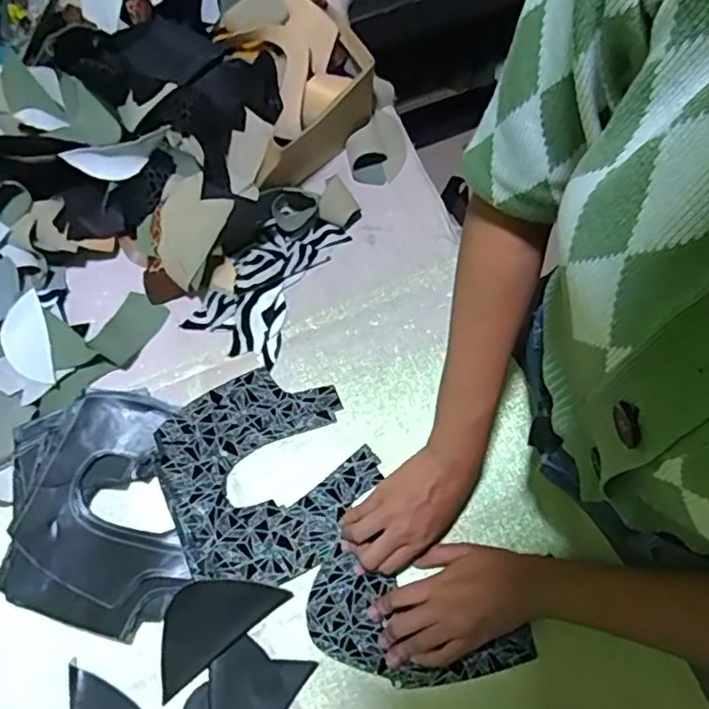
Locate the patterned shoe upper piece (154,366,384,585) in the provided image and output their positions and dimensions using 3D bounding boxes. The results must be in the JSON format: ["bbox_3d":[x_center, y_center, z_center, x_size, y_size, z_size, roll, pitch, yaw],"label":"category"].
[{"bbox_3d":[-0.087,0.113,0.610,0.191,0.024,0.196,-27,70,-9],"label":"patterned shoe upper piece"}]

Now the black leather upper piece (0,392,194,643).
[{"bbox_3d":[-0.246,0.150,0.590,0.152,0.038,0.215,-12,68,-4],"label":"black leather upper piece"}]

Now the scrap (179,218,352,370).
[{"bbox_3d":[-0.091,-0.085,0.694,0.104,0.014,0.186,30,72,12],"label":"scrap"}]

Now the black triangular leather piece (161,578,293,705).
[{"bbox_3d":[-0.131,0.238,0.560,0.130,0.006,0.065,-38,88,-8],"label":"black triangular leather piece"}]

